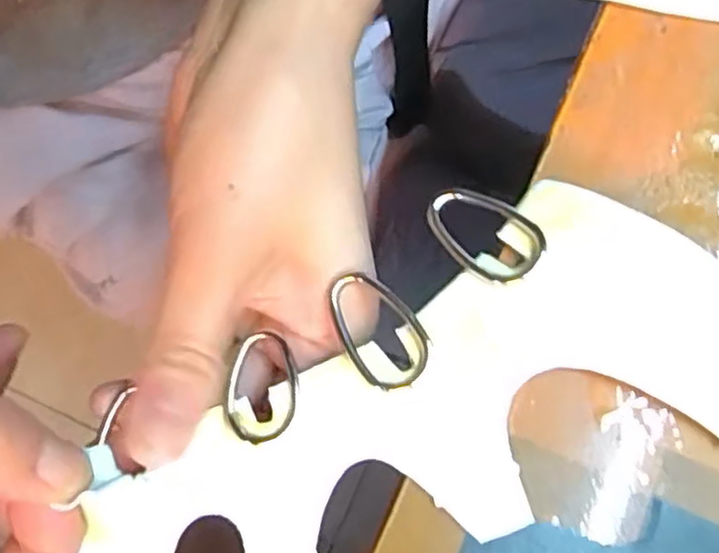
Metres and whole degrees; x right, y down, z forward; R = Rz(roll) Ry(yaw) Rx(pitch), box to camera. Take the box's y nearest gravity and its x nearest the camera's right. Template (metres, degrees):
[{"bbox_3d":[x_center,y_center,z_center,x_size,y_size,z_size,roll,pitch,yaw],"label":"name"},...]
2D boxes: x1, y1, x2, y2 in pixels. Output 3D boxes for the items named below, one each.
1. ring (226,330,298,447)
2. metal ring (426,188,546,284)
[{"bbox_3d":[-0.024,0.029,0.178,0.018,0.004,0.025,3,78,2],"label":"ring"},{"bbox_3d":[0.032,-0.011,0.185,0.032,0.004,0.020,42,90,16],"label":"metal ring"}]

